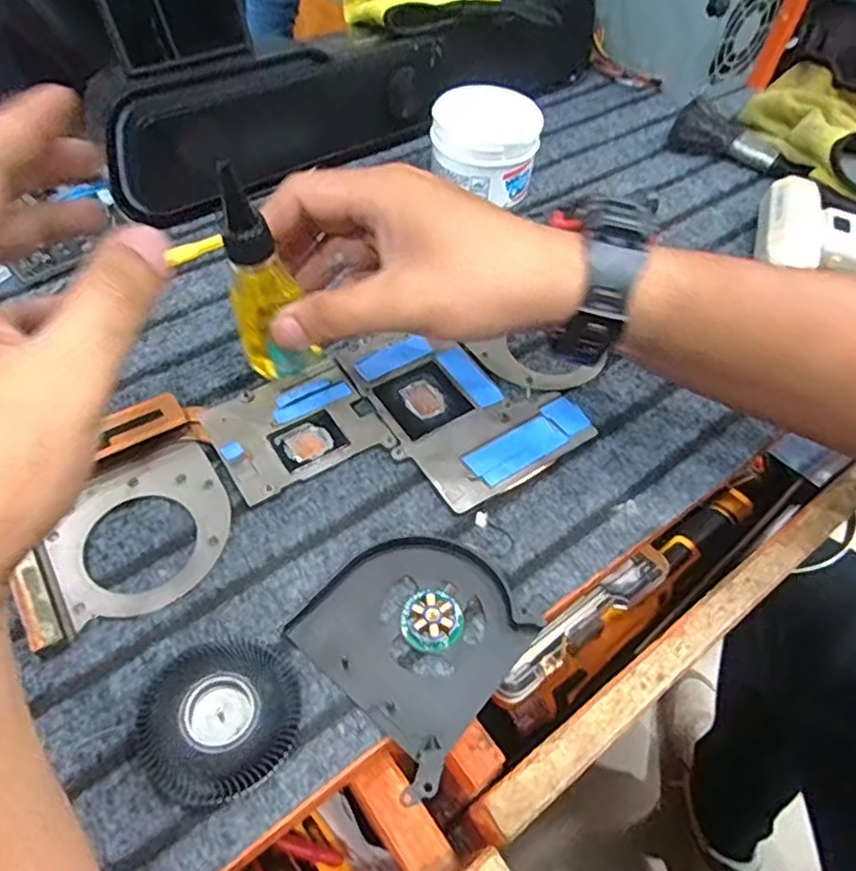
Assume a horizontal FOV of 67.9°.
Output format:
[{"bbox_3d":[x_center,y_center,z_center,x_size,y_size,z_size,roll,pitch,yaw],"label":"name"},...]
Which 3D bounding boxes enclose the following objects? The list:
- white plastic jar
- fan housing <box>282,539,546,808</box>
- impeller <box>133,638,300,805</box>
[{"bbox_3d":[0.040,-0.204,0.456,0.073,0.059,0.069,2,53,-3],"label":"white plastic jar"},{"bbox_3d":[-0.006,0.085,0.275,0.084,0.007,0.087,35,58,20],"label":"fan housing"},{"bbox_3d":[-0.083,0.108,0.250,0.059,0.011,0.059,2,53,-3],"label":"impeller"}]

